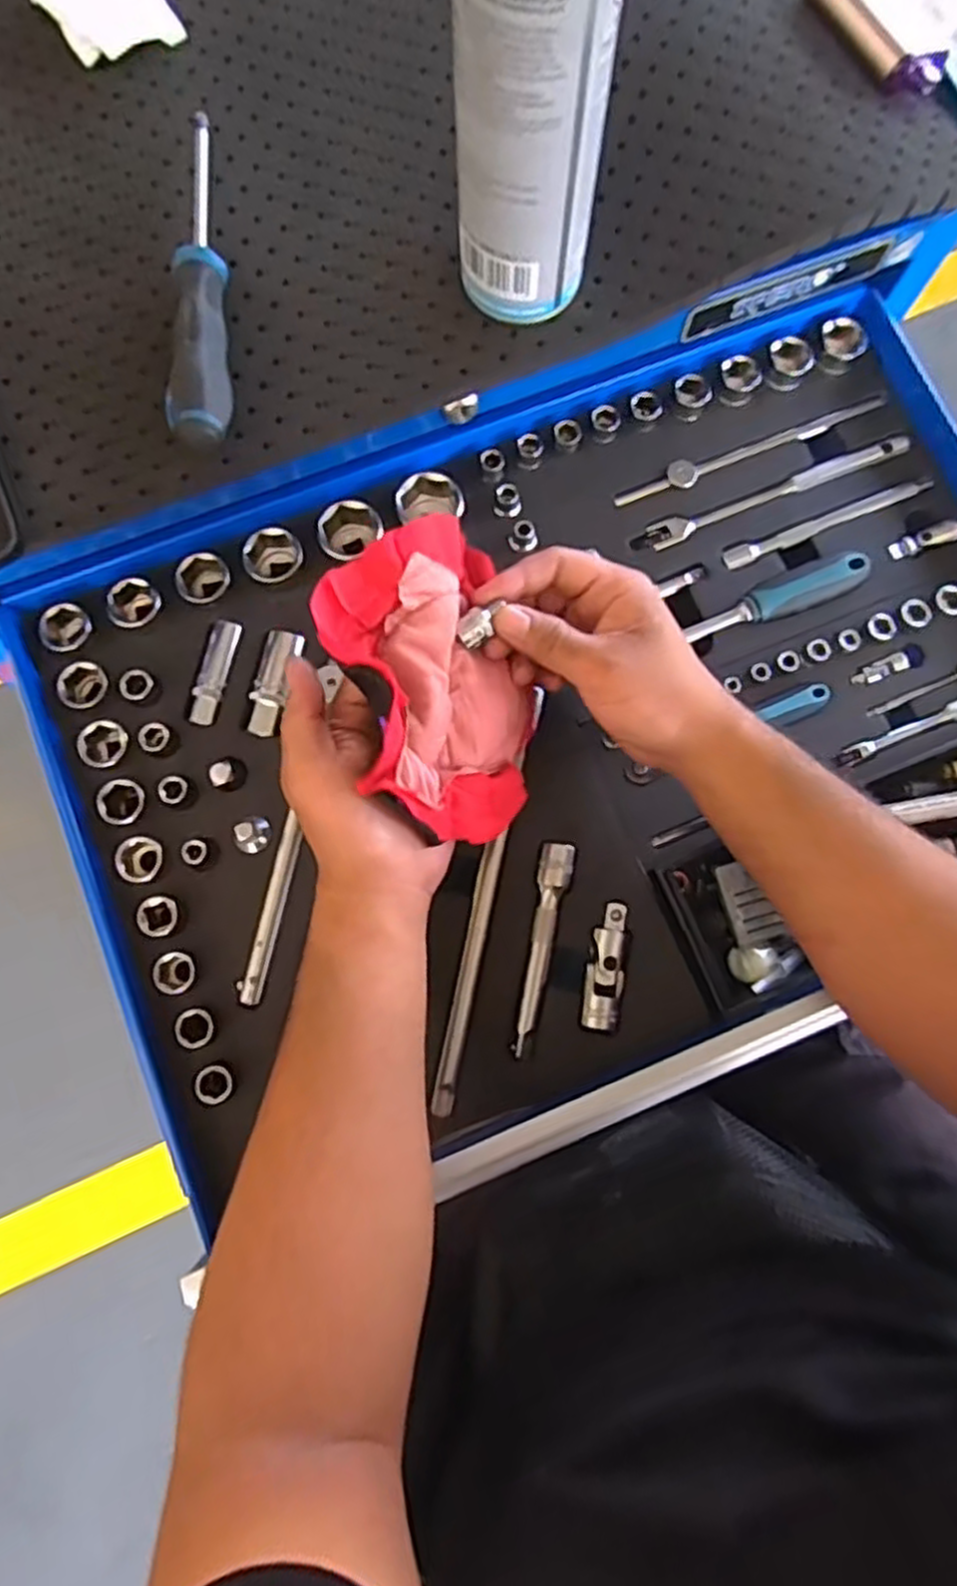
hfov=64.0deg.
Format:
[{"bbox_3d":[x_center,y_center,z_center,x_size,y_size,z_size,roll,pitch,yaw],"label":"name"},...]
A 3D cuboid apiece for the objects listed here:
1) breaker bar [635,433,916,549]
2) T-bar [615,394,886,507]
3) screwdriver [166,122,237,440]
[{"bbox_3d":[0.191,-0.194,0.492,0.195,0.012,0.017,-22,80,-5],"label":"breaker bar"},{"bbox_3d":[0.177,-0.225,0.499,0.189,0.012,0.019,-25,81,-5],"label":"T-bar"},{"bbox_3d":[-0.145,-0.274,0.407,0.028,0.029,0.207,-4,79,-2],"label":"screwdriver"}]

